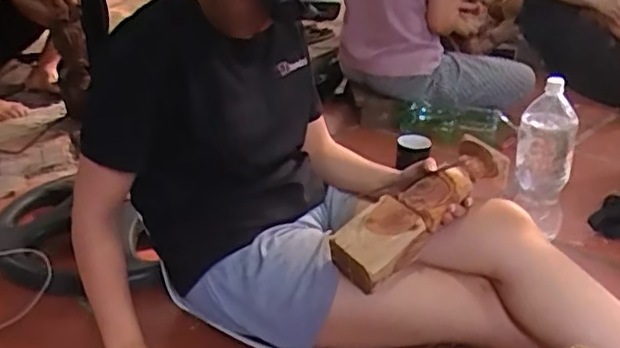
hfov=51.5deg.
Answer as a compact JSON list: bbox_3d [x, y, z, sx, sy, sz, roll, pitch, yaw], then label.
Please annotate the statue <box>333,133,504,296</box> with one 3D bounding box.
[{"bbox_3d":[0.173,0.053,0.957,0.299,0.095,0.081,-32,38,-21],"label":"statue"}]

